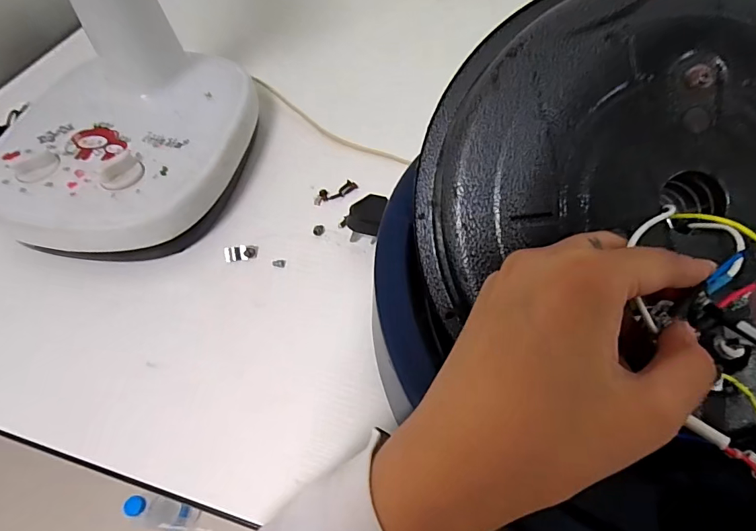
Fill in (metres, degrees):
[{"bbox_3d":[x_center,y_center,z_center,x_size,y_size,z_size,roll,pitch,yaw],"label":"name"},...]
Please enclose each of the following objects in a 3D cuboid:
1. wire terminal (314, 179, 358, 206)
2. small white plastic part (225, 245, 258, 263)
[{"bbox_3d":[-0.037,-0.063,0.363,0.040,0.007,0.011,-24,60,-16],"label":"wire terminal"},{"bbox_3d":[-0.104,-0.010,0.326,0.024,0.006,0.011,-13,58,-9],"label":"small white plastic part"}]

